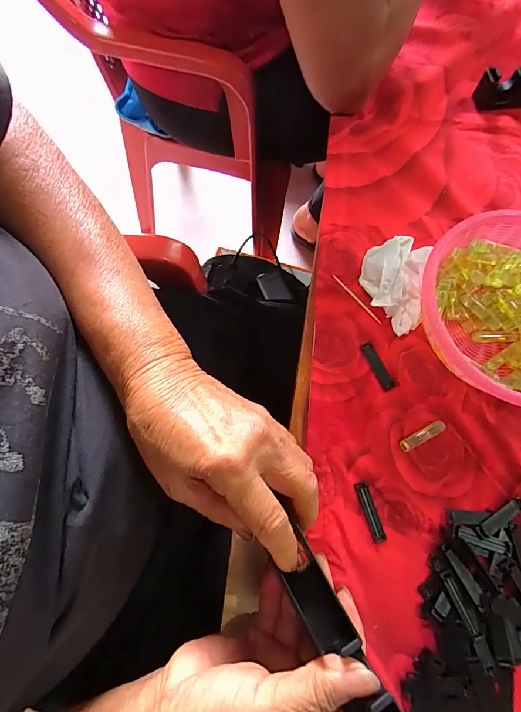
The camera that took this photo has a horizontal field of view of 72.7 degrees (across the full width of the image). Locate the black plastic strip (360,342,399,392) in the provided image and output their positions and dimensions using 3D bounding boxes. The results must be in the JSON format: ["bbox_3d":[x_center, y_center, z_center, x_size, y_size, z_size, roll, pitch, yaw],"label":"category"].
[{"bbox_3d":[0.106,0.010,0.317,0.012,0.005,0.046,-30,77,-10],"label":"black plastic strip"}]

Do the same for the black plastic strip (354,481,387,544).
[{"bbox_3d":[0.089,0.126,0.286,0.010,0.004,0.047,-16,75,-6],"label":"black plastic strip"}]

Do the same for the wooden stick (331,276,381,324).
[{"bbox_3d":[0.089,-0.053,0.328,0.004,0.004,0.062,-40,79,-12],"label":"wooden stick"}]

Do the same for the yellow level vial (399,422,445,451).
[{"bbox_3d":[0.138,0.068,0.300,0.041,0.006,0.010,-27,77,-9],"label":"yellow level vial"}]

